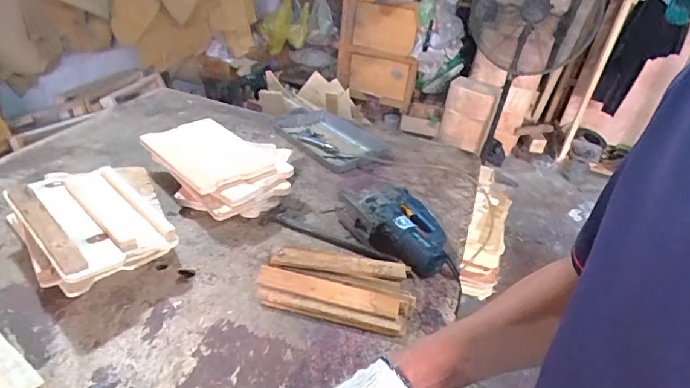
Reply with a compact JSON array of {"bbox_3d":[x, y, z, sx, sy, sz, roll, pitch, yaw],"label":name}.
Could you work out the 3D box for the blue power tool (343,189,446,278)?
[{"bbox_3d":[0.129,0.070,0.956,0.175,0.068,0.245,-17,41,-33],"label":"blue power tool"}]

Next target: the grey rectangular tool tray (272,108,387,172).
[{"bbox_3d":[-0.049,-0.171,1.330,0.370,0.047,0.236,33,40,32],"label":"grey rectangular tool tray"}]

